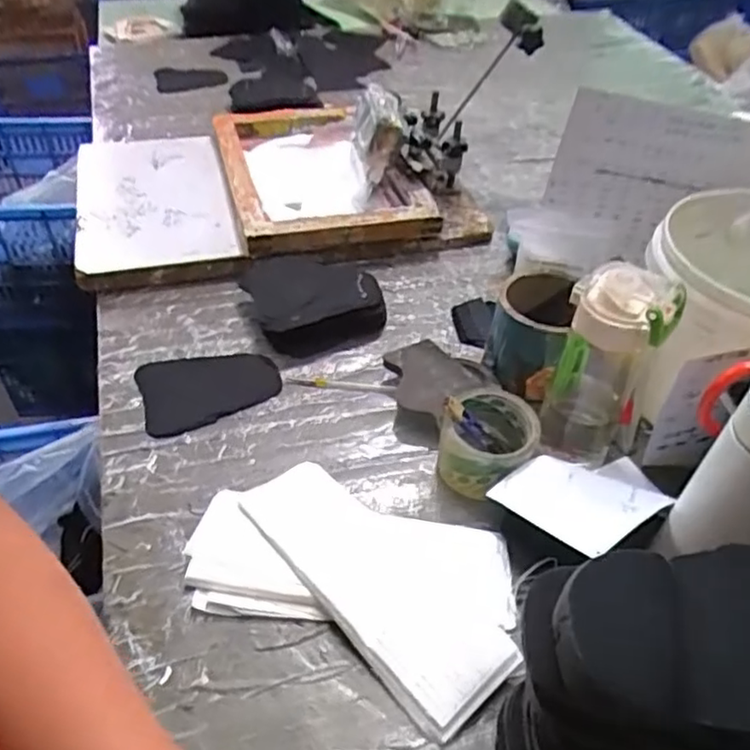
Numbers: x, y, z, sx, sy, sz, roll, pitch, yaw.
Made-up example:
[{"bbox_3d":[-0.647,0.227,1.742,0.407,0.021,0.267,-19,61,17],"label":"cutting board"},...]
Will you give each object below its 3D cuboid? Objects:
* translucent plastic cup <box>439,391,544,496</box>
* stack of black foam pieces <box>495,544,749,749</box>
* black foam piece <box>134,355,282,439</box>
[{"bbox_3d":[0.109,0.063,0.645,0.086,0.064,0.094,0,44,0],"label":"translucent plastic cup"},{"bbox_3d":[0.167,0.199,0.400,0.162,0.202,0.108,4,45,1],"label":"stack of black foam pieces"},{"bbox_3d":[-0.179,0.011,0.725,0.145,0.010,0.093,-16,46,-16],"label":"black foam piece"}]

